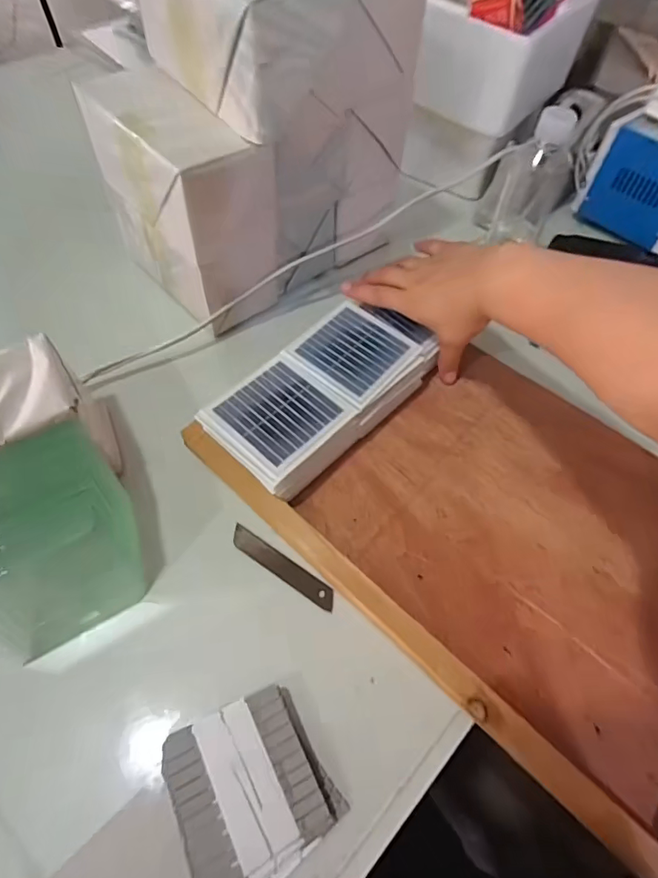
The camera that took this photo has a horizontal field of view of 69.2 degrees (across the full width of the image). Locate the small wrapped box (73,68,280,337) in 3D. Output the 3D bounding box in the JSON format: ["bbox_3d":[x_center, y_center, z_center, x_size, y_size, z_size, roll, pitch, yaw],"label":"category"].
[{"bbox_3d":[-0.152,-0.245,0.496,0.092,0.175,0.196,-39,67,-24],"label":"small wrapped box"}]

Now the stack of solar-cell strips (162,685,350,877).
[{"bbox_3d":[-0.047,0.222,0.302,0.089,0.029,0.098,-21,61,-16],"label":"stack of solar-cell strips"}]

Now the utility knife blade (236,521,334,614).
[{"bbox_3d":[-0.039,0.105,0.393,0.102,0.004,0.017,31,67,15],"label":"utility knife blade"}]

